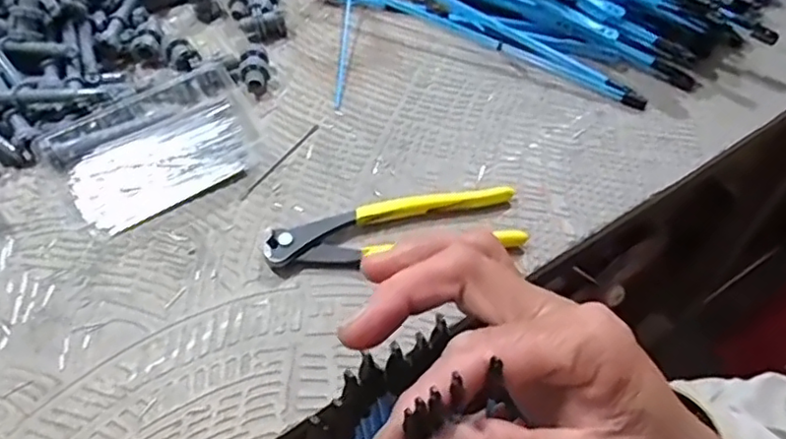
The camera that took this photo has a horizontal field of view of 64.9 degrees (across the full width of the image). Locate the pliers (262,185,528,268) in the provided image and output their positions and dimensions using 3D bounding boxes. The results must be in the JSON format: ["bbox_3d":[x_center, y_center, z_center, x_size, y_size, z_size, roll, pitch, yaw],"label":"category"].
[{"bbox_3d":[0.000,0.006,0.410,0.166,0.016,0.046,-6,56,-1],"label":"pliers"}]

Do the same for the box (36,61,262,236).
[{"bbox_3d":[-0.175,-0.055,0.463,0.142,0.022,0.104,-26,59,-14],"label":"box"}]

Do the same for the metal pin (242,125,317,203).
[{"bbox_3d":[-0.084,-0.044,0.459,0.005,0.004,0.084,30,63,21],"label":"metal pin"}]

